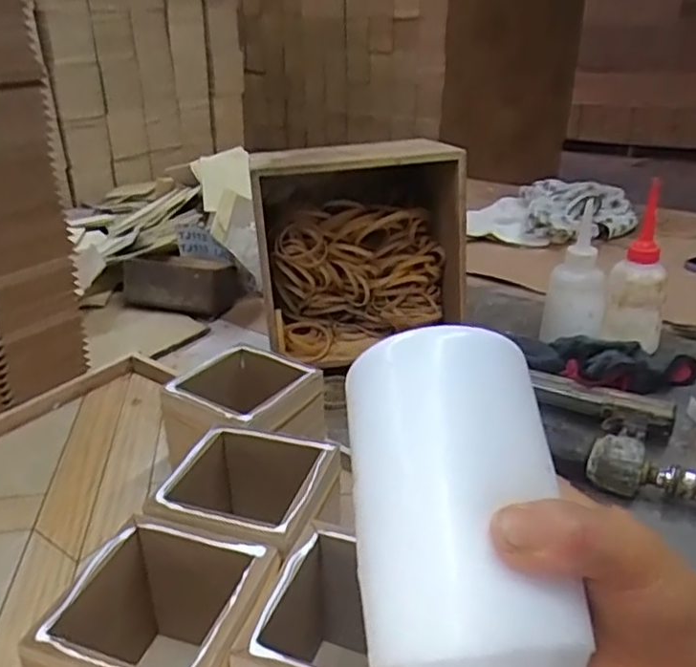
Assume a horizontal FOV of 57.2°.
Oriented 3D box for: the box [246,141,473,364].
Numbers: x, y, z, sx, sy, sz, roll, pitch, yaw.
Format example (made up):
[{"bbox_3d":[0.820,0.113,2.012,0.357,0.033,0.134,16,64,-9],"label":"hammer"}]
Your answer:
[{"bbox_3d":[0.016,-0.088,0.666,0.203,0.203,0.182,3,28,5],"label":"box"}]

